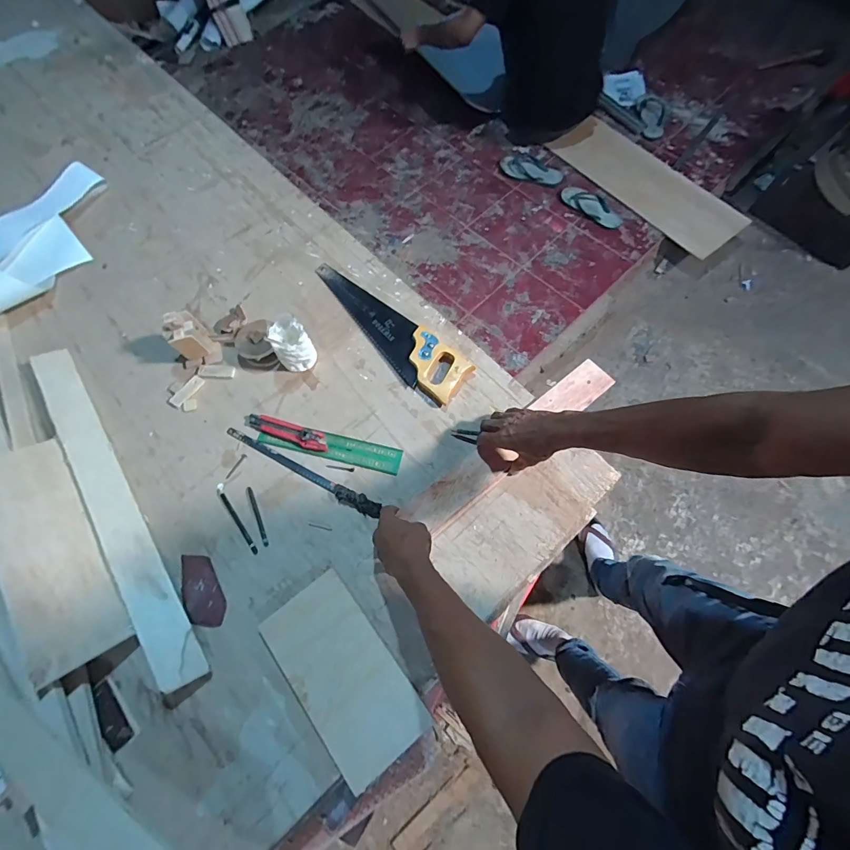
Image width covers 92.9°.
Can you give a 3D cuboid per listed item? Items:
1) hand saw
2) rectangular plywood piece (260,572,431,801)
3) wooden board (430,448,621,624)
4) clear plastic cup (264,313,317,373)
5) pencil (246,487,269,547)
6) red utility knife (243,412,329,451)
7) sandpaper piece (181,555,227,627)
[{"bbox_3d":[-0.078,-0.199,0.786,0.100,0.027,0.399,-41,72,-15],"label":"hand saw"},{"bbox_3d":[-0.114,0.346,0.567,0.127,0.014,0.247,-37,71,-14],"label":"rectangular plywood piece"},{"bbox_3d":[0.170,0.148,0.655,0.312,0.022,0.140,-38,71,-14],"label":"wooden board"},{"bbox_3d":[-0.238,-0.146,0.726,0.066,0.094,0.069,0,67,1],"label":"clear plastic cup"},{"bbox_3d":[-0.274,0.148,0.658,0.011,0.004,0.104,-24,69,-10],"label":"pencil"},{"bbox_3d":[-0.245,0.008,0.706,0.164,0.019,0.034,18,68,8],"label":"red utility knife"},{"bbox_3d":[-0.333,0.247,0.603,0.049,0.008,0.108,-21,83,-23],"label":"sandpaper piece"}]

